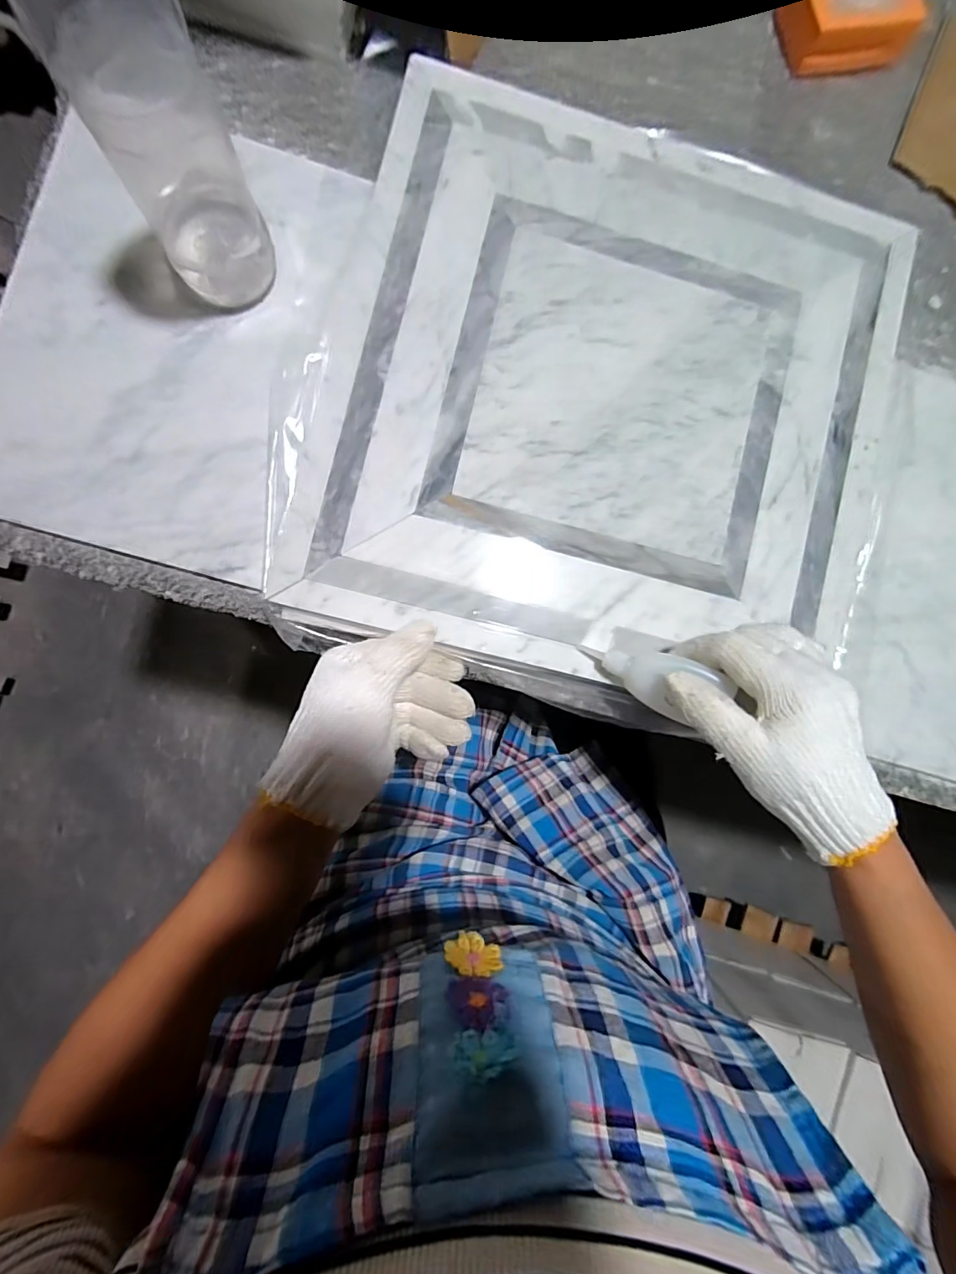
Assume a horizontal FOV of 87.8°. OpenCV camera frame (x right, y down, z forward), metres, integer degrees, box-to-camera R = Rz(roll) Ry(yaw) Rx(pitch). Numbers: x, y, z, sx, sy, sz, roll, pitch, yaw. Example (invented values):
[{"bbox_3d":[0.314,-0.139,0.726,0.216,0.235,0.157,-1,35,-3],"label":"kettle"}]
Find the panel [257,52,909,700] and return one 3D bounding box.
[{"bbox_3d":[0.098,-0.172,0.359,0.393,0.017,0.398,15,85,-7],"label":"panel"}]

